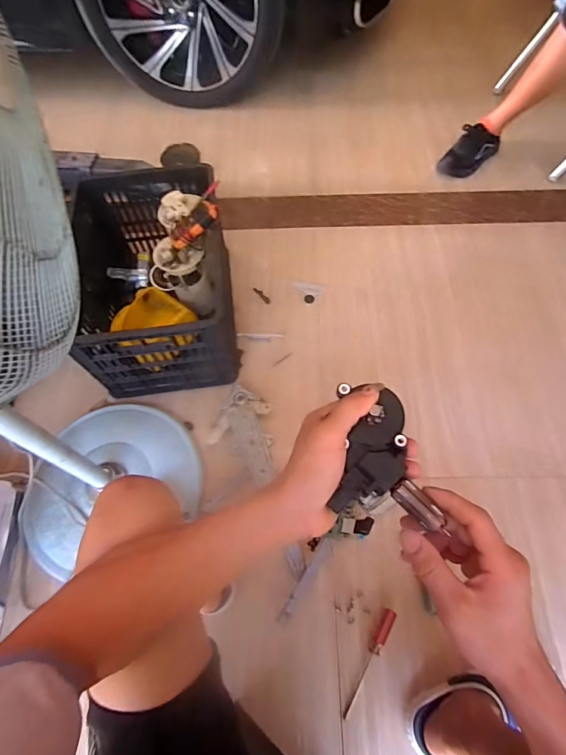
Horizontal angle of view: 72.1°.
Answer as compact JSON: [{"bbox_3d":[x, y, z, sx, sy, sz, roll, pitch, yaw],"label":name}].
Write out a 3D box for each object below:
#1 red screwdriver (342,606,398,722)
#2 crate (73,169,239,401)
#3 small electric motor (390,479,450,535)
[{"bbox_3d":[0.168,0.541,0.738,0.022,0.017,0.197,26,70,14],"label":"red screwdriver"},{"bbox_3d":[-0.326,-0.251,1.003,0.371,0.283,0.519,-6,66,0],"label":"crate"},{"bbox_3d":[0.113,0.106,0.318,0.049,0.012,0.019,43,74,12],"label":"small electric motor"}]

